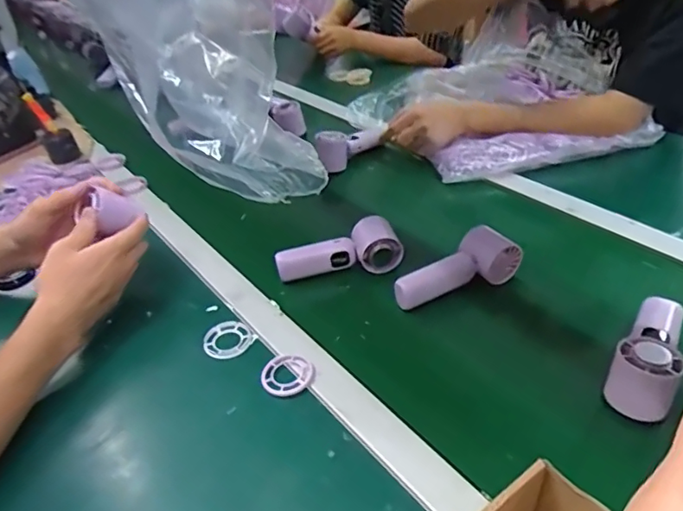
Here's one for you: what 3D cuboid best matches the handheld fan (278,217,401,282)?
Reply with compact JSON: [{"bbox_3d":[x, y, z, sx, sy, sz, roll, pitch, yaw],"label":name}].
[{"bbox_3d":[-0.004,-0.004,0.704,0.160,0.047,0.052,-10,37,-5],"label":"handheld fan"}]

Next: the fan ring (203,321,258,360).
[{"bbox_3d":[-0.126,0.095,0.610,0.056,0.012,0.049,-31,43,-29],"label":"fan ring"}]

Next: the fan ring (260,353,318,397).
[{"bbox_3d":[-0.056,0.122,0.559,0.053,0.007,0.052,-4,37,3],"label":"fan ring"}]

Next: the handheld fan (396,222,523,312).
[{"bbox_3d":[0.133,0.014,0.651,0.163,0.050,0.050,-18,39,-14],"label":"handheld fan"}]

